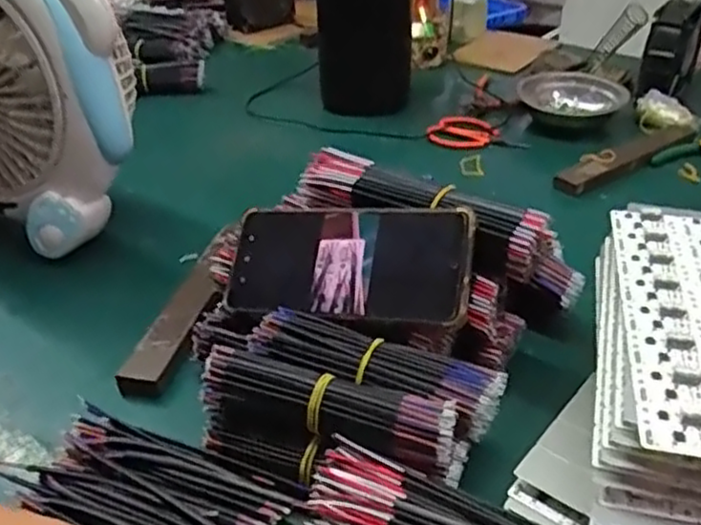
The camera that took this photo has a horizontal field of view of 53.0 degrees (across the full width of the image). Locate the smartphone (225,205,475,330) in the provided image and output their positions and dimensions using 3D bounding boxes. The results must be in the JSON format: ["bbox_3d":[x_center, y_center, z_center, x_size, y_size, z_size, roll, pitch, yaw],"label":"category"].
[{"bbox_3d":[-0.003,0.001,0.464,0.164,0.013,0.077,2,72,23],"label":"smartphone"}]

